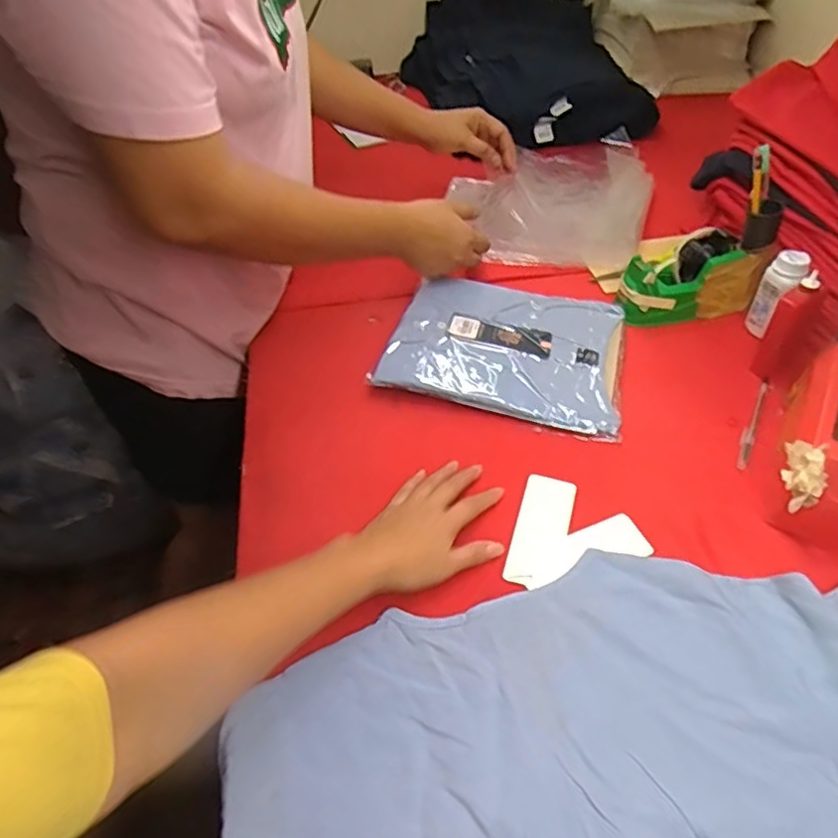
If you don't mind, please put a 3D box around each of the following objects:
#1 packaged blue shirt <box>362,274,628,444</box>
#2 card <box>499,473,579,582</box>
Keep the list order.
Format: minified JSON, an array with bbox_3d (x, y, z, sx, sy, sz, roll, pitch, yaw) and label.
[{"bbox_3d":[0.106,-0.093,0.728,0.261,0.023,0.225,12,49,14],"label":"packaged blue shirt"},{"bbox_3d":[0.113,0.099,0.568,0.047,0.004,0.114,13,49,15],"label":"card"}]

